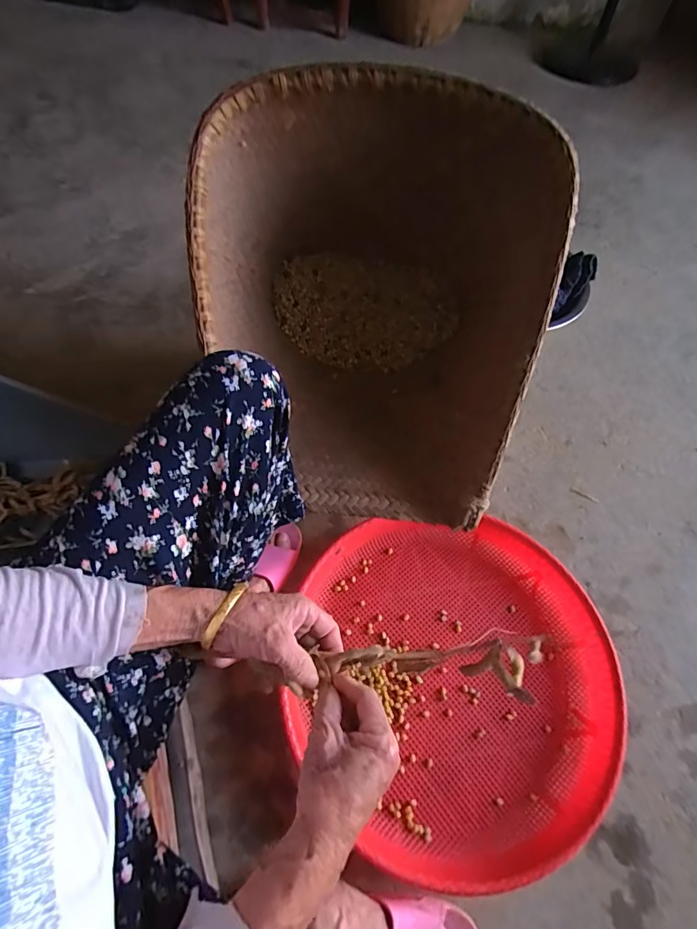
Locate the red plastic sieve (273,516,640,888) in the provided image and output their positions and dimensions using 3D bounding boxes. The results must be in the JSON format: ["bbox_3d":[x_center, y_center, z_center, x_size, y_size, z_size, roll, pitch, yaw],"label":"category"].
[{"bbox_3d":[0.149,0.292,0.624,0.431,0.064,0.432,4,63,-1],"label":"red plastic sieve"}]

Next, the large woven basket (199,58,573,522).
[{"bbox_3d":[0.025,-0.205,0.561,0.436,0.333,0.414,24,64,9],"label":"large woven basket"}]

